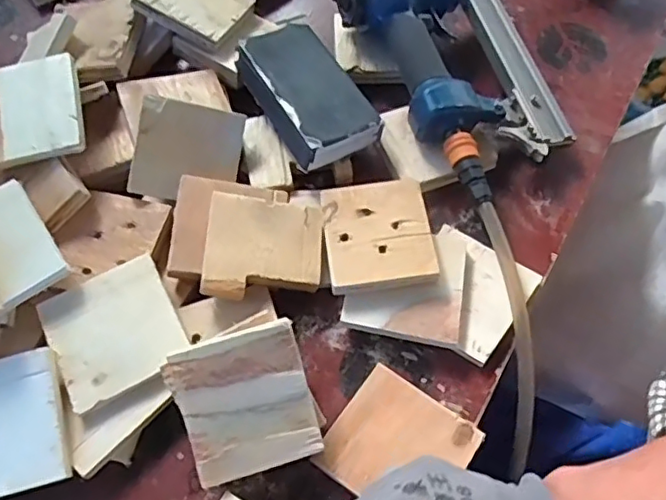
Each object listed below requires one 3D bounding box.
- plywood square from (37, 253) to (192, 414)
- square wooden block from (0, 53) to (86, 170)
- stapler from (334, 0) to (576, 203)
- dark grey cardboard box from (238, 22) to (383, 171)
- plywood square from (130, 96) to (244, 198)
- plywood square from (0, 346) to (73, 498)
[{"bbox_3d":[-0.162,0.058,0.448,0.090,0.011,0.089,-28,62,-12],"label":"plywood square"},{"bbox_3d":[-0.257,-0.115,0.504,0.092,0.012,0.091,-13,73,-1],"label":"square wooden block"},{"bbox_3d":[0.129,-0.178,0.558,0.164,0.086,0.254,-26,62,-10],"label":"stapler"},{"bbox_3d":[-0.022,-0.138,0.535,0.077,0.039,0.136,-29,63,-12],"label":"dark grey cardboard box"},{"bbox_3d":[-0.123,-0.083,0.514,0.086,0.011,0.081,8,92,-24],"label":"plywood square"},{"bbox_3d":[-0.233,0.122,0.416,0.091,0.007,0.091,-15,79,-5],"label":"plywood square"}]

